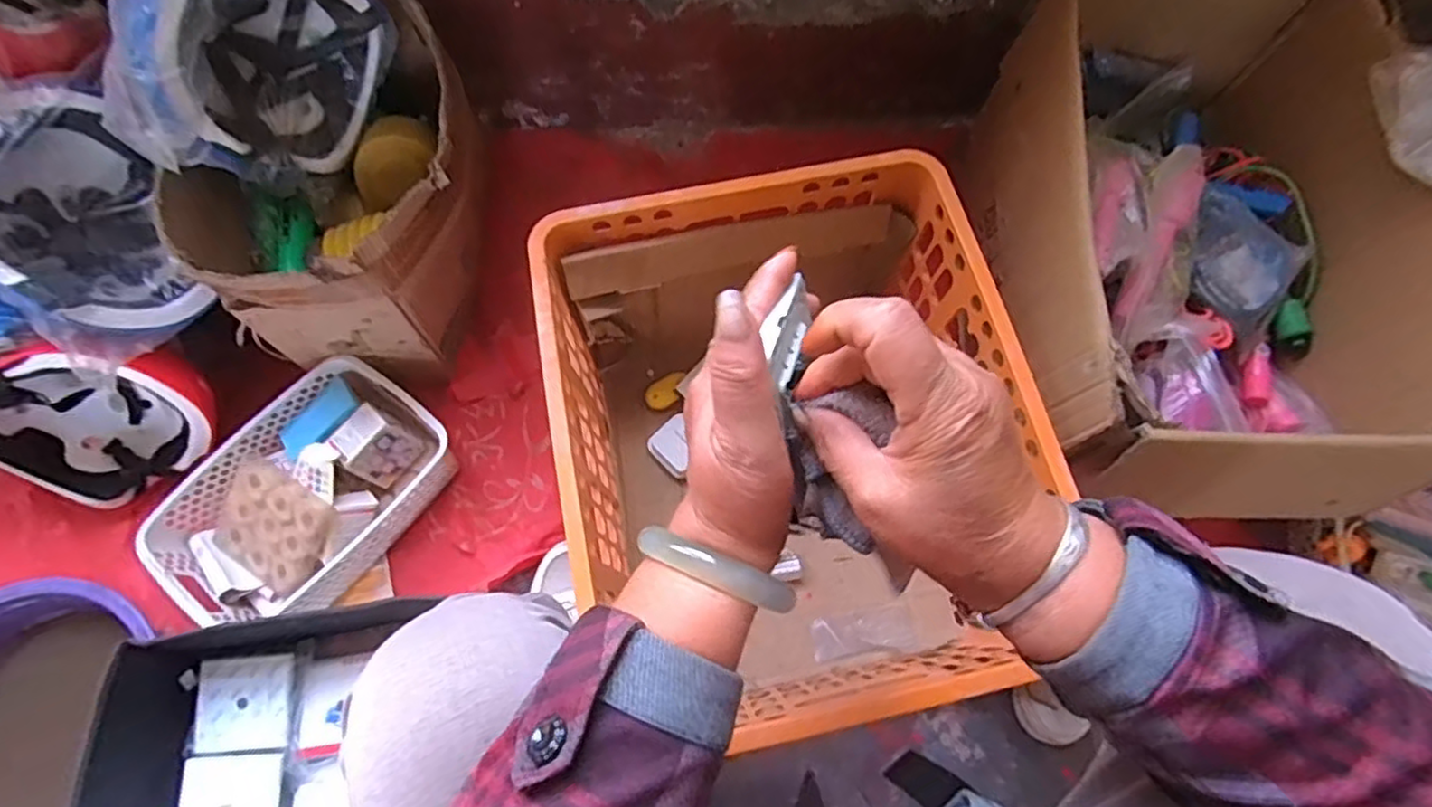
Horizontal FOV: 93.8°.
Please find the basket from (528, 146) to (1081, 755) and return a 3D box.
[{"bbox_3d":[0.066,0.042,0.689,0.397,0.297,0.445,-12,71,-5],"label":"basket"}]

